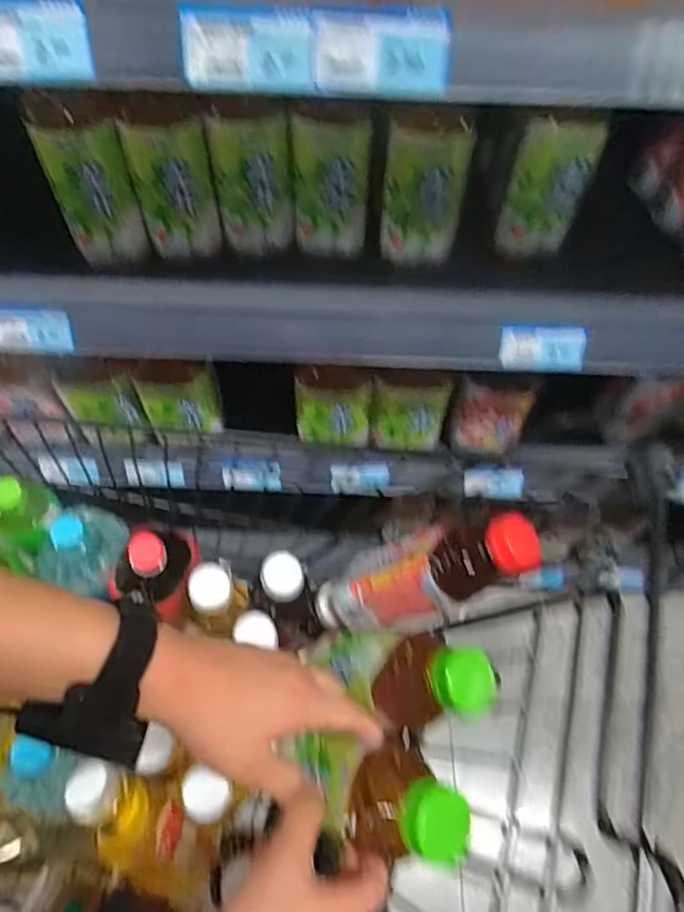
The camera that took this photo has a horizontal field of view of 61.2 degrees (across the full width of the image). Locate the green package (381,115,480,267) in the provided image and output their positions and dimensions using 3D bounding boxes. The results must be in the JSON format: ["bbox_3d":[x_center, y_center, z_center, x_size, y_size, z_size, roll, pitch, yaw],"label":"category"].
[{"bbox_3d":[0.076,-0.232,0.515,0.077,0.123,0.049,8,60,4],"label":"green package"}]

